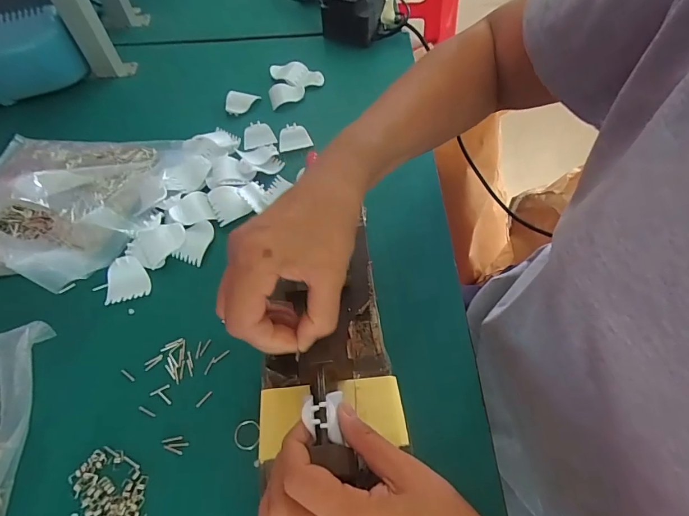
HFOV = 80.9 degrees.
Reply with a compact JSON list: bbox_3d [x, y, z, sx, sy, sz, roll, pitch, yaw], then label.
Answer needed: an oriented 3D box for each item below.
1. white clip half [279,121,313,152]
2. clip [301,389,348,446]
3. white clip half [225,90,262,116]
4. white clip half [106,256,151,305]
[{"bbox_3d":[-0.061,-0.146,0.484,0.037,0.007,0.042,-14,58,-6],"label":"white clip half"},{"bbox_3d":[-0.014,0.107,0.274,0.026,0.019,0.035,-4,58,0],"label":"clip"},{"bbox_3d":[-0.133,-0.200,0.518,0.039,0.010,0.039,6,59,6],"label":"white clip half"},{"bbox_3d":[-0.206,0.018,0.384,0.037,0.014,0.043,-13,58,-5],"label":"white clip half"}]

